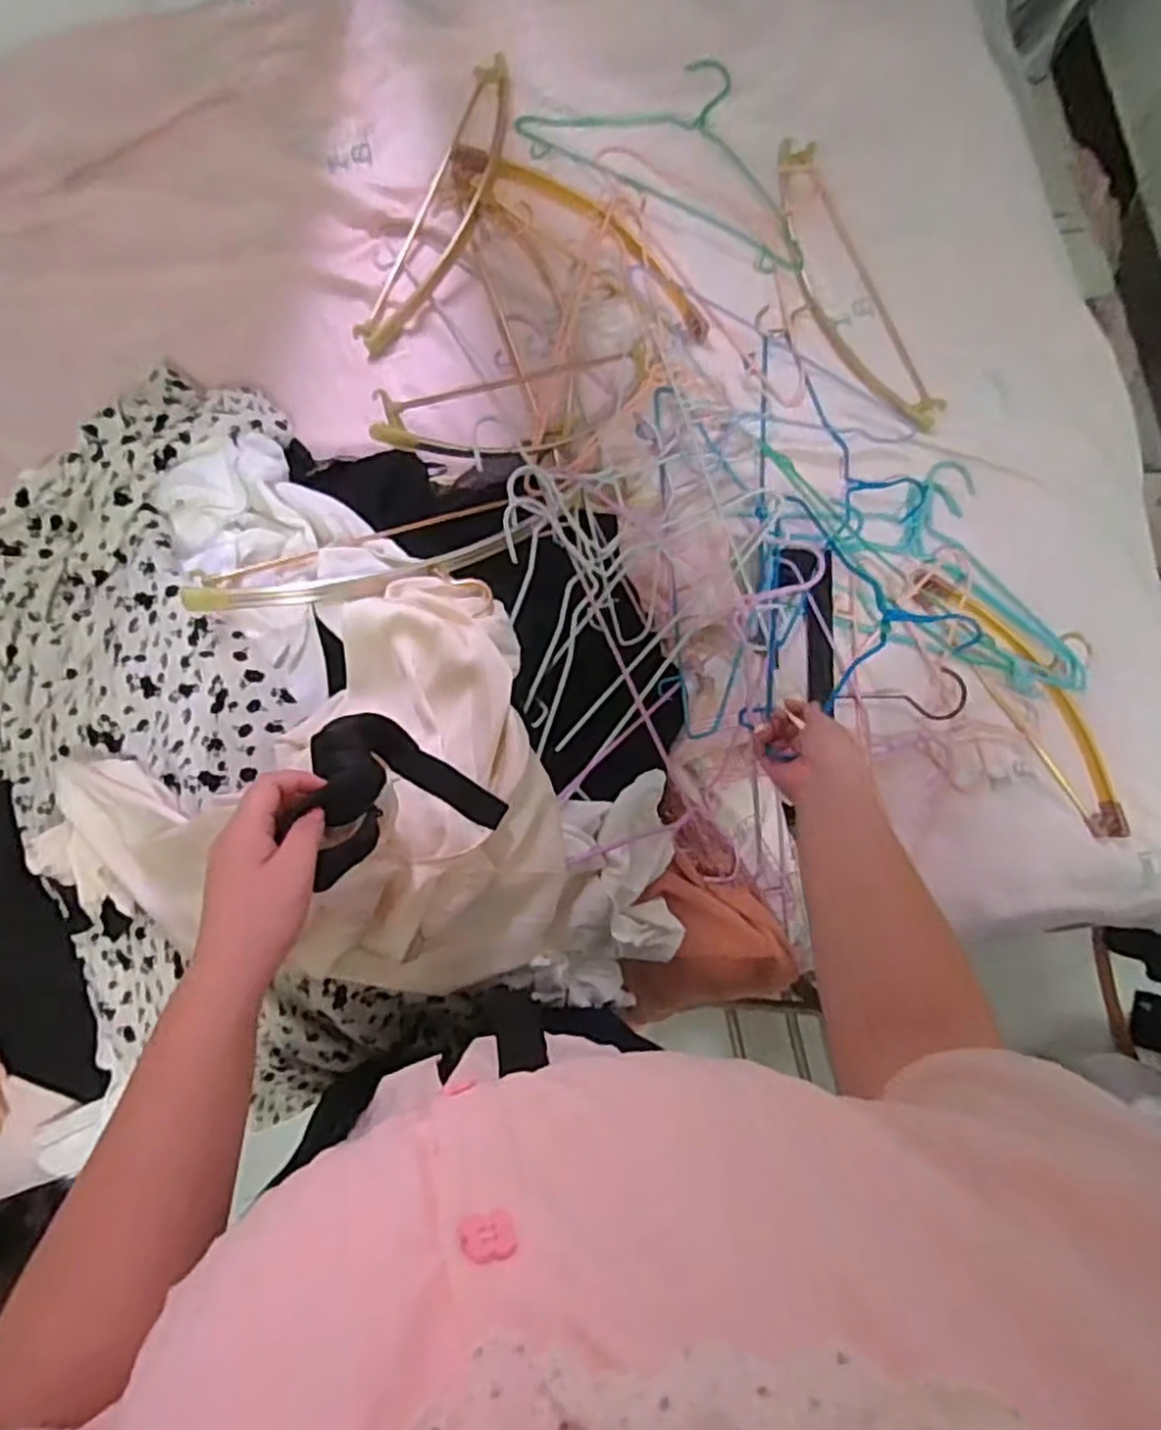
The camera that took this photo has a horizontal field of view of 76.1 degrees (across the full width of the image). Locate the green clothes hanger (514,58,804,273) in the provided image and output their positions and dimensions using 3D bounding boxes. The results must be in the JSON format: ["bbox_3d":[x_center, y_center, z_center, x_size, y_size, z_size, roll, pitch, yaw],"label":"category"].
[{"bbox_3d":[0.137,-0.710,0.921,0.384,0.027,0.200,29,83,2],"label":"green clothes hanger"}]

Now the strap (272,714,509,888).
[{"bbox_3d":[-0.141,0.058,0.518,0.131,0.179,0.073,31,92,7],"label":"strap"}]

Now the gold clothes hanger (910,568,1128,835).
[{"bbox_3d":[0.556,-0.040,0.873,0.133,0.017,0.375,-35,88,-7],"label":"gold clothes hanger"}]

